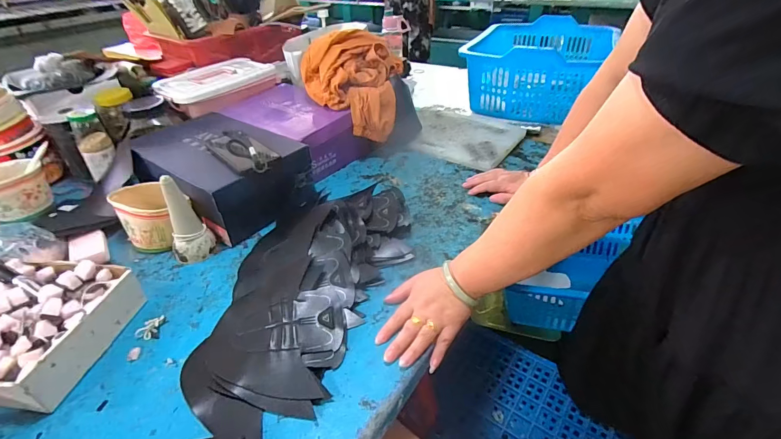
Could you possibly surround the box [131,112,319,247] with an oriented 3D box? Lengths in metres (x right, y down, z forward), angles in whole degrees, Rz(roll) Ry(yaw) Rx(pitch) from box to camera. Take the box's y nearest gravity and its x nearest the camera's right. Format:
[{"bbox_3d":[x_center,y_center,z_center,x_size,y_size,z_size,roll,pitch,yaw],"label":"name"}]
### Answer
[{"bbox_3d":[-0.327,-0.102,0.744,0.312,0.124,0.217,21,43,30],"label":"box"}]

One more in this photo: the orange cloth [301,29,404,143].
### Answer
[{"bbox_3d":[-0.081,-0.300,0.852,0.220,0.185,0.150,-5,38,-4],"label":"orange cloth"}]

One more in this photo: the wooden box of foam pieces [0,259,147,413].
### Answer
[{"bbox_3d":[-0.496,0.136,0.497,0.258,0.071,0.191,2,37,8],"label":"wooden box of foam pieces"}]

